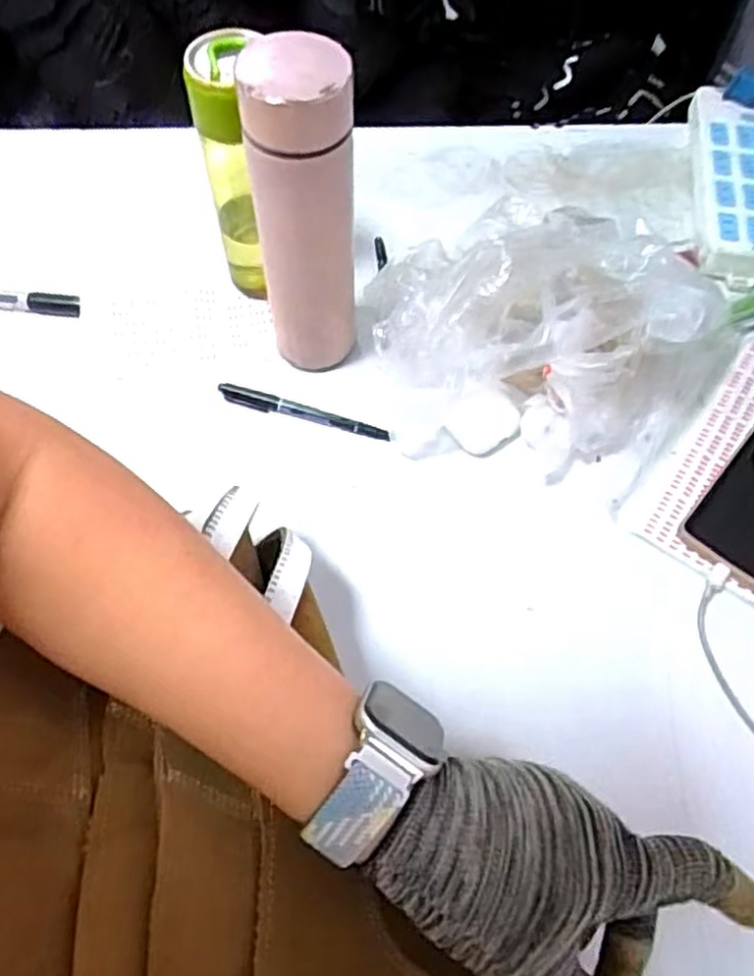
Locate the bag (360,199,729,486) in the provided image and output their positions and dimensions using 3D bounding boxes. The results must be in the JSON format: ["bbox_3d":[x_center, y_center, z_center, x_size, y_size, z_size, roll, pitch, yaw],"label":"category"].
[{"bbox_3d":[0.112,-0.119,0.522,0.239,0.119,0.219,31,66,14],"label":"bag"}]

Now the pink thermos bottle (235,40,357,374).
[{"bbox_3d":[-0.046,-0.170,0.456,0.061,0.201,0.070,-5,62,-4],"label":"pink thermos bottle"}]

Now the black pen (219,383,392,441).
[{"bbox_3d":[-0.056,-0.057,0.546,0.135,0.013,0.013,16,63,7],"label":"black pen"}]

